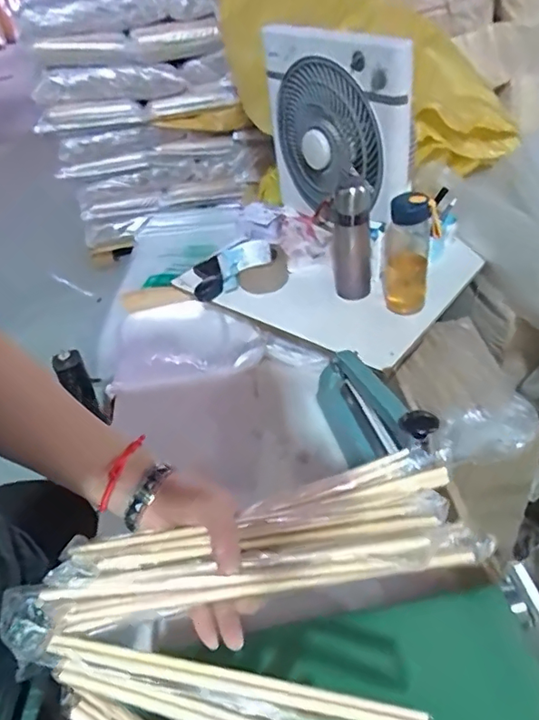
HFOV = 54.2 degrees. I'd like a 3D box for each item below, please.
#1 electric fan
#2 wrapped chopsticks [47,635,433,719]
[{"bbox_3d":[0.125,-0.461,1.078,0.081,0.355,0.402,-26,42,-23],"label":"electric fan"},{"bbox_3d":[-0.016,0.210,0.321,0.237,0.024,0.040,12,41,6],"label":"wrapped chopsticks"}]

